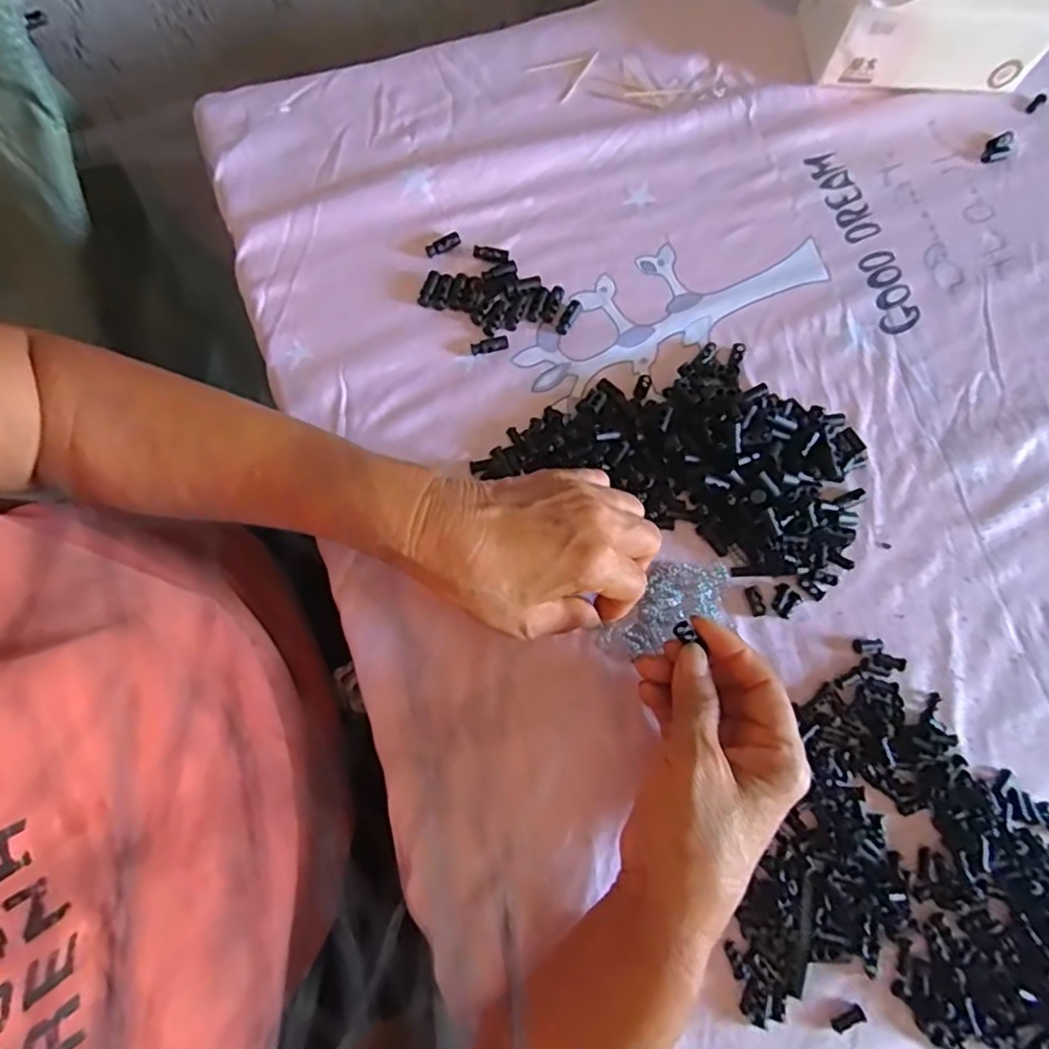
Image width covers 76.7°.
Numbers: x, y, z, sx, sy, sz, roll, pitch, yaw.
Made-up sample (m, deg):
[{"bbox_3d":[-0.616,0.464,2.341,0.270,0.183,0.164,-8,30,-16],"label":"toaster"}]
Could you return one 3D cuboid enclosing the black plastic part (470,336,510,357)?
[{"bbox_3d":[-0.023,-0.118,0.437,0.025,0.004,0.010,-16,74,-7],"label":"black plastic part"}]

